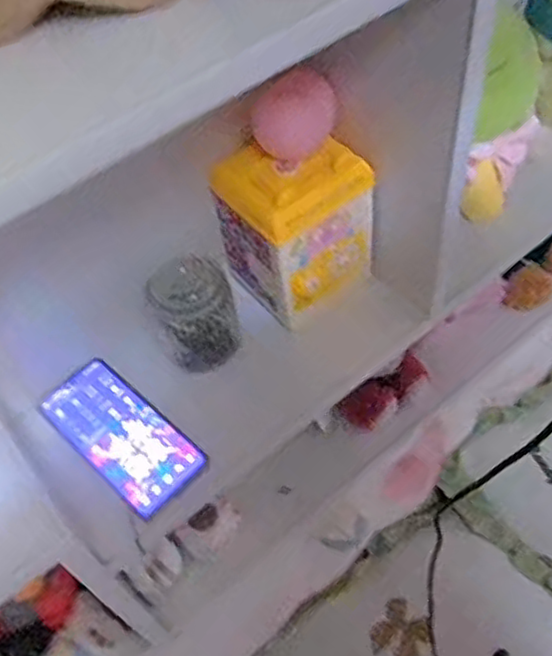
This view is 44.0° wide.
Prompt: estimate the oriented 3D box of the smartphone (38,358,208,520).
[{"bbox_3d":[-0.142,0.096,0.626,0.155,0.015,0.076,36,65,27],"label":"smartphone"}]

